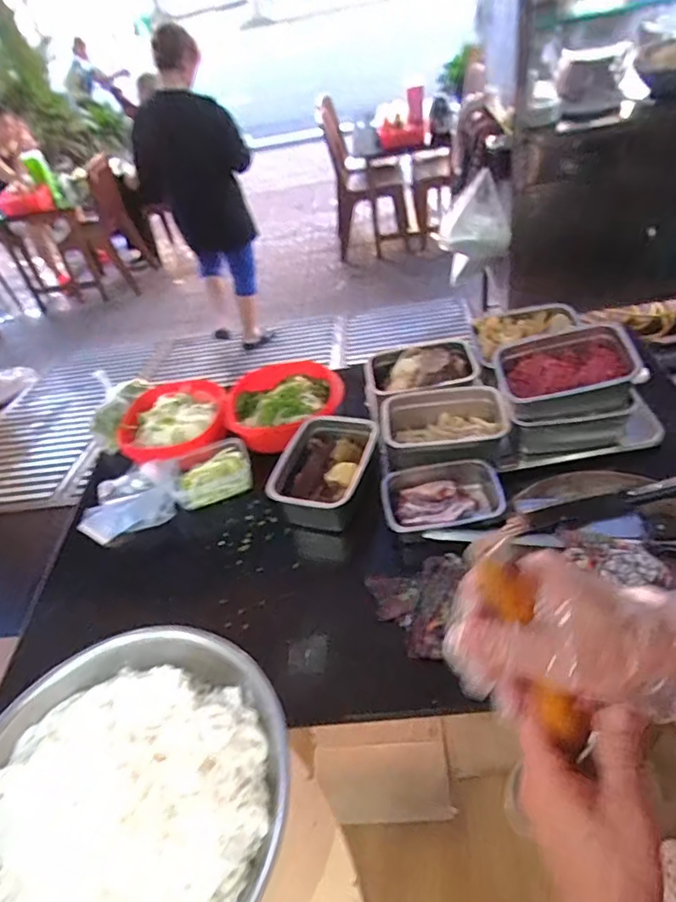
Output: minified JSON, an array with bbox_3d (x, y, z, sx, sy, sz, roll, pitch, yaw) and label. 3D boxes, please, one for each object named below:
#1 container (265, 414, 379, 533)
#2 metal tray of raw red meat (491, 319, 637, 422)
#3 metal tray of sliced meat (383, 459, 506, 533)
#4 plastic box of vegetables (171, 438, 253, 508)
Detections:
[{"bbox_3d":[-0.020,0.039,1.014,0.152,0.086,0.220,7,49,18],"label":"container"},{"bbox_3d":[0.396,-0.135,0.985,0.224,0.100,0.166,0,47,12],"label":"metal tray of raw red meat"},{"bbox_3d":[0.174,0.080,0.936,0.193,0.051,0.145,-4,46,8],"label":"metal tray of sliced meat"},{"bbox_3d":[-0.244,0.045,1.084,0.152,0.052,0.112,-18,46,-5],"label":"plastic box of vegetables"}]

